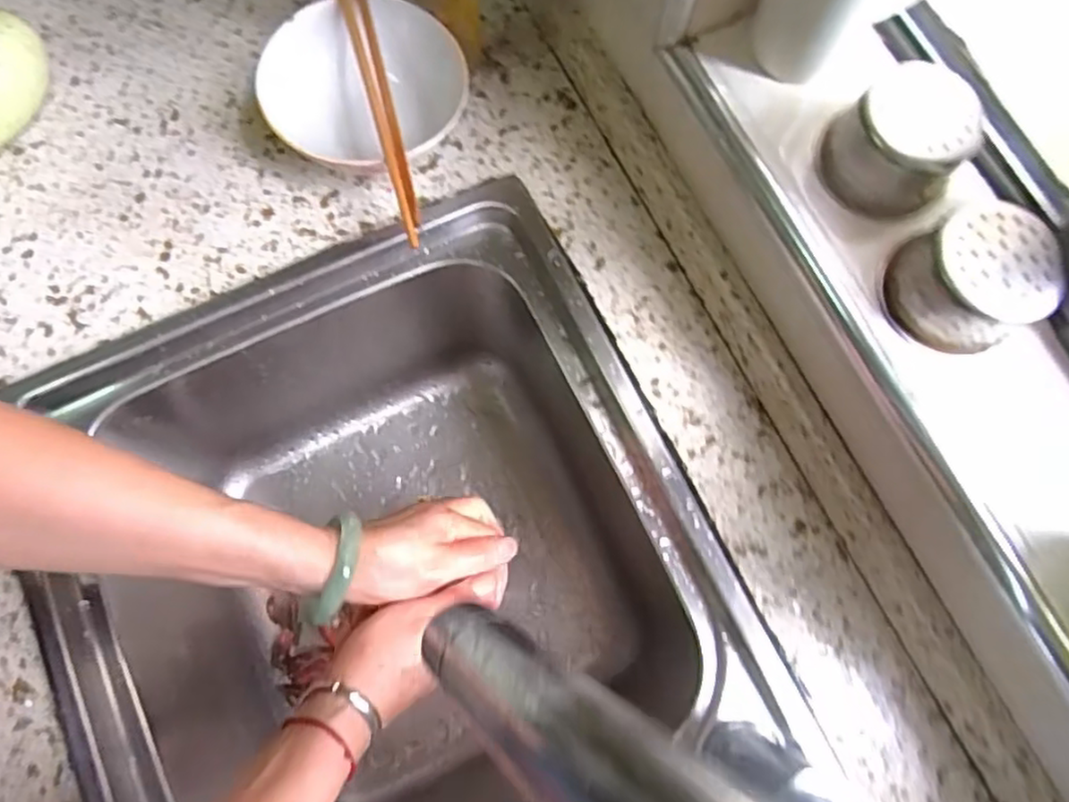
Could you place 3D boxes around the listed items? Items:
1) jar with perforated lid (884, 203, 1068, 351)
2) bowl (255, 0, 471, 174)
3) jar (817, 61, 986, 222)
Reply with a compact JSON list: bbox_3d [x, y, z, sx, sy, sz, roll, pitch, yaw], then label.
[{"bbox_3d":[0.220,-0.060,0.339,0.060,0.048,0.063,0,76,0],"label":"jar with perforated lid"},{"bbox_3d":[-0.114,-0.213,0.476,0.135,0.061,0.113,9,76,2],"label":"bowl"},{"bbox_3d":[0.194,-0.137,0.359,0.064,0.052,0.052,38,78,9],"label":"jar"}]

